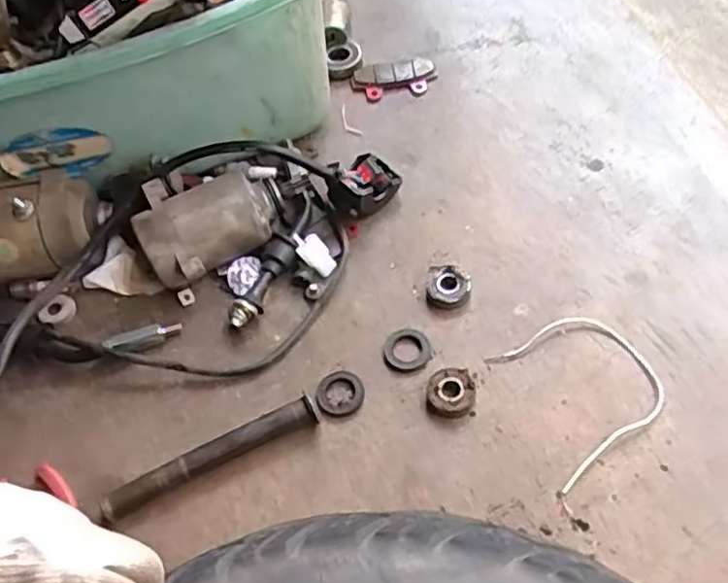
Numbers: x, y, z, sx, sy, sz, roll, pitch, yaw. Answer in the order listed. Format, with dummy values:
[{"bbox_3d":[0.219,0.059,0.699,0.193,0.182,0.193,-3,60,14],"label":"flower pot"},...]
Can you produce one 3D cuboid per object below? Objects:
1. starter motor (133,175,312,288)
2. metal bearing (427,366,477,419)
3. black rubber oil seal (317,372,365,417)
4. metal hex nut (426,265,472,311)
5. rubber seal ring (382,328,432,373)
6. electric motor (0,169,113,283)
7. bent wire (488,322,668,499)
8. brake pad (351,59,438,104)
[{"bbox_3d":[-0.102,-0.046,0.497,0.120,0.059,0.066,-21,57,-6],"label":"starter motor"},{"bbox_3d":[0.056,0.065,0.436,0.030,0.012,0.031,-4,57,6],"label":"metal bearing"},{"bbox_3d":[-0.016,0.066,0.446,0.031,0.004,0.031,-19,57,-4],"label":"black rubber oil seal"},{"bbox_3d":[0.059,-0.003,0.477,0.030,0.011,0.030,2,58,9],"label":"metal hex nut"},{"bbox_3d":[0.029,0.039,0.457,0.031,0.007,0.030,-4,57,6],"label":"rubber seal ring"},{"bbox_3d":[-0.252,-0.042,0.500,0.131,0.066,0.064,-11,57,1],"label":"electric motor"},{"bbox_3d":[0.137,0.061,0.428,0.094,0.004,0.095,-25,58,-11],"label":"bent wire"},{"bbox_3d":[0.027,-0.188,0.602,0.073,0.012,0.039,-11,57,1],"label":"brake pad"}]

